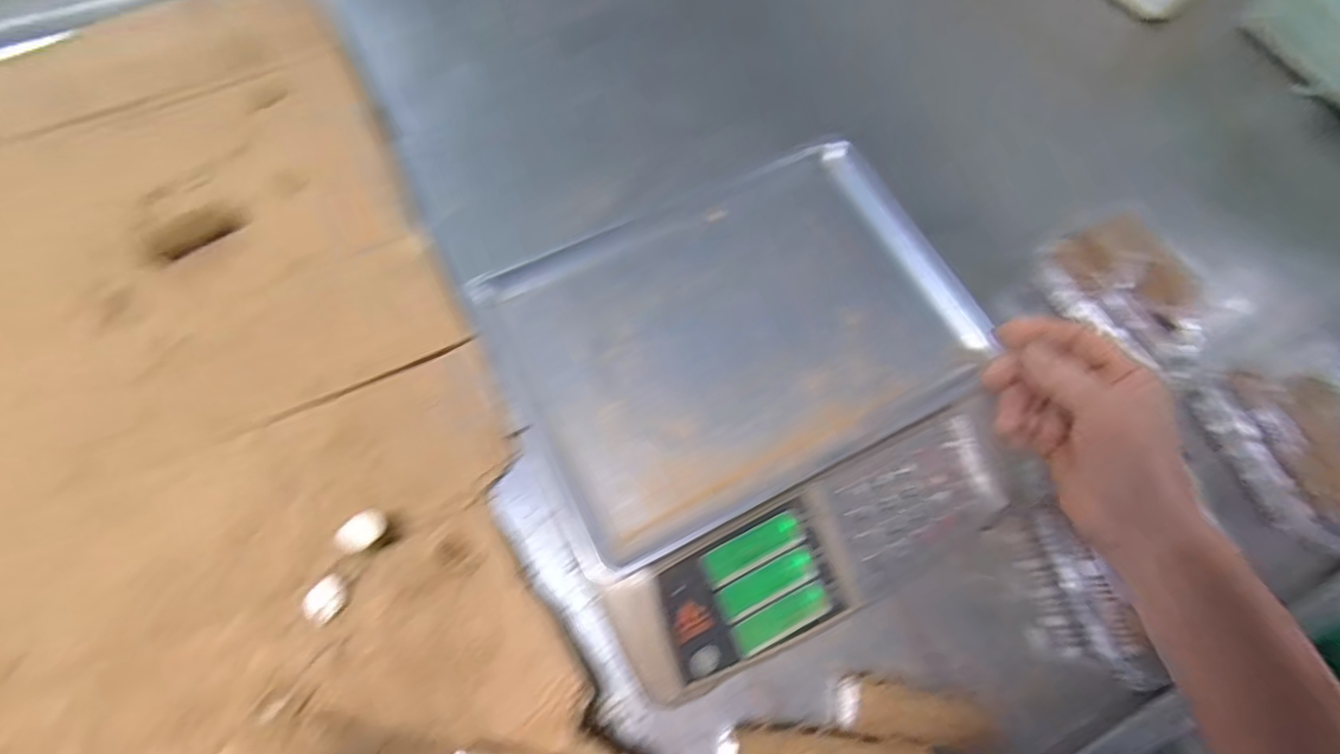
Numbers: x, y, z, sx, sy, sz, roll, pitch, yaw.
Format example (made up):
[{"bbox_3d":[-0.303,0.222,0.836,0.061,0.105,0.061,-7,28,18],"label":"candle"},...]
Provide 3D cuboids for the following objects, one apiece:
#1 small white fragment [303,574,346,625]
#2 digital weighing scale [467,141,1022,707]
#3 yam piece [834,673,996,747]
[{"bbox_3d":[-0.259,0.166,0.479,0.029,0.012,0.032,39,70,12],"label":"small white fragment"},{"bbox_3d":[0.065,0.020,0.494,0.340,0.128,0.320,-23,65,-13],"label":"digital weighing scale"},{"bbox_3d":[0.179,0.246,0.467,0.112,0.030,0.038,10,67,1],"label":"yam piece"}]

